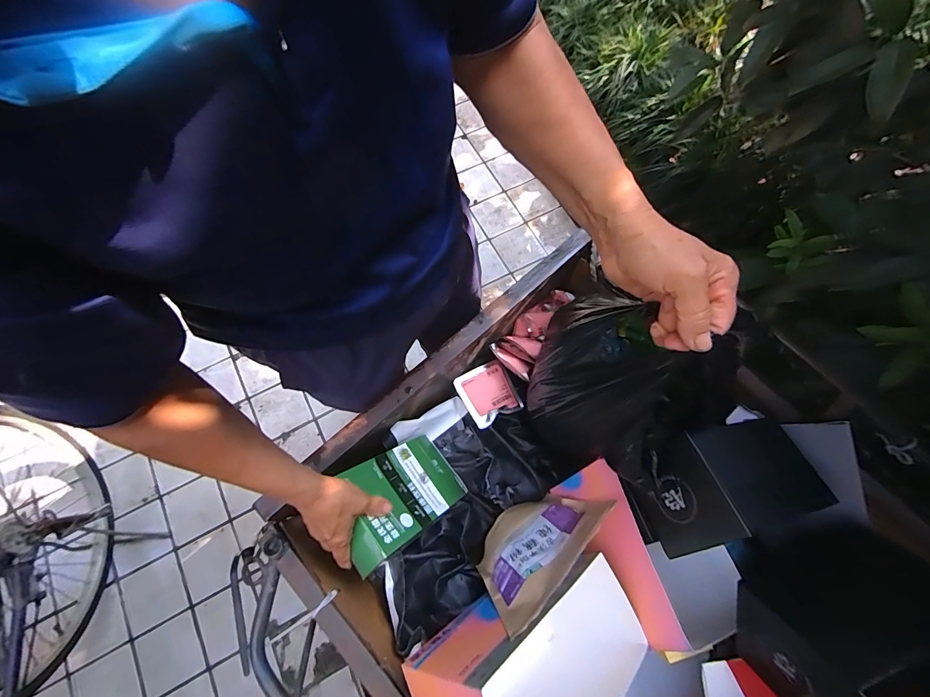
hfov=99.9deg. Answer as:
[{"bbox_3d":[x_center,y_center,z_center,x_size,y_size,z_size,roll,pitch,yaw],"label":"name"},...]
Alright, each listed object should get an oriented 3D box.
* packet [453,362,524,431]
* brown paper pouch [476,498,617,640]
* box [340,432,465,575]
[{"bbox_3d":[0.043,0.083,0.725,0.098,0.029,0.103,-29,74,-10],"label":"packet"},{"bbox_3d":[0.088,0.255,0.524,0.172,0.217,0.064,-43,77,-13],"label":"brown paper pouch"},{"bbox_3d":[-0.094,0.217,0.592,0.123,0.214,0.049,49,117,16],"label":"box"}]

